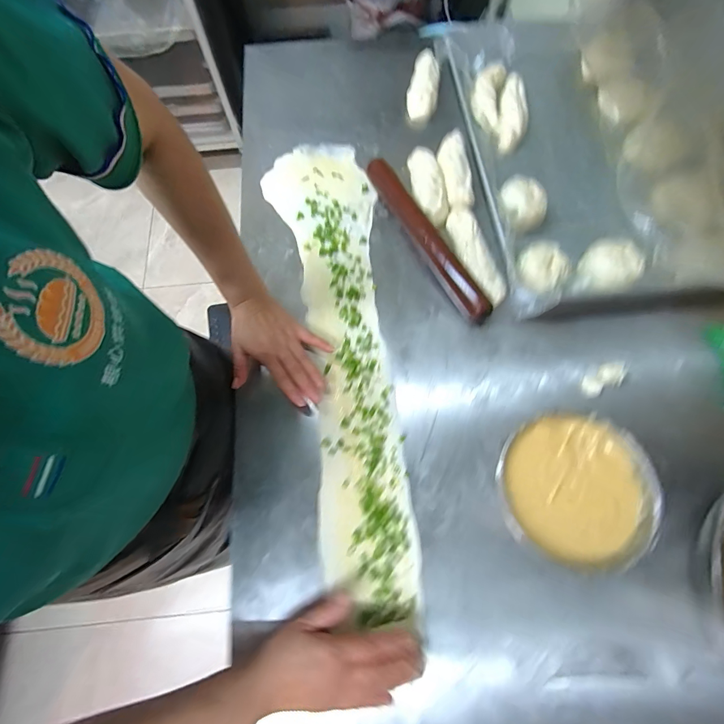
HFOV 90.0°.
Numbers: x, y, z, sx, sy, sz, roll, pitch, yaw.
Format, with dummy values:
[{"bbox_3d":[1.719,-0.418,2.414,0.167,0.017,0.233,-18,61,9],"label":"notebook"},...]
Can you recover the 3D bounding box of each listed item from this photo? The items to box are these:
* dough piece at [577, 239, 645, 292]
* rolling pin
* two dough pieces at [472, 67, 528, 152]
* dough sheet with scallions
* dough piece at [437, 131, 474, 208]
[{"bbox_3d":[0.356,-0.140,0.521,0.074,0.028,0.073,0,70,0],"label":"dough piece"},{"bbox_3d":[0.095,-0.198,0.569,0.041,0.033,0.329,-26,72,-9],"label":"rolling pin"},{"bbox_3d":[0.253,-0.469,0.663,0.093,0.027,0.188,-4,70,-1],"label":"two dough pieces"},{"bbox_3d":[-0.031,-0.046,0.534,0.152,0.015,0.714,-8,69,-3],"label":"dough sheet with scallions"},{"bbox_3d":[0.156,-0.327,0.606,0.050,0.037,0.156,-7,70,-2],"label":"dough piece"}]

